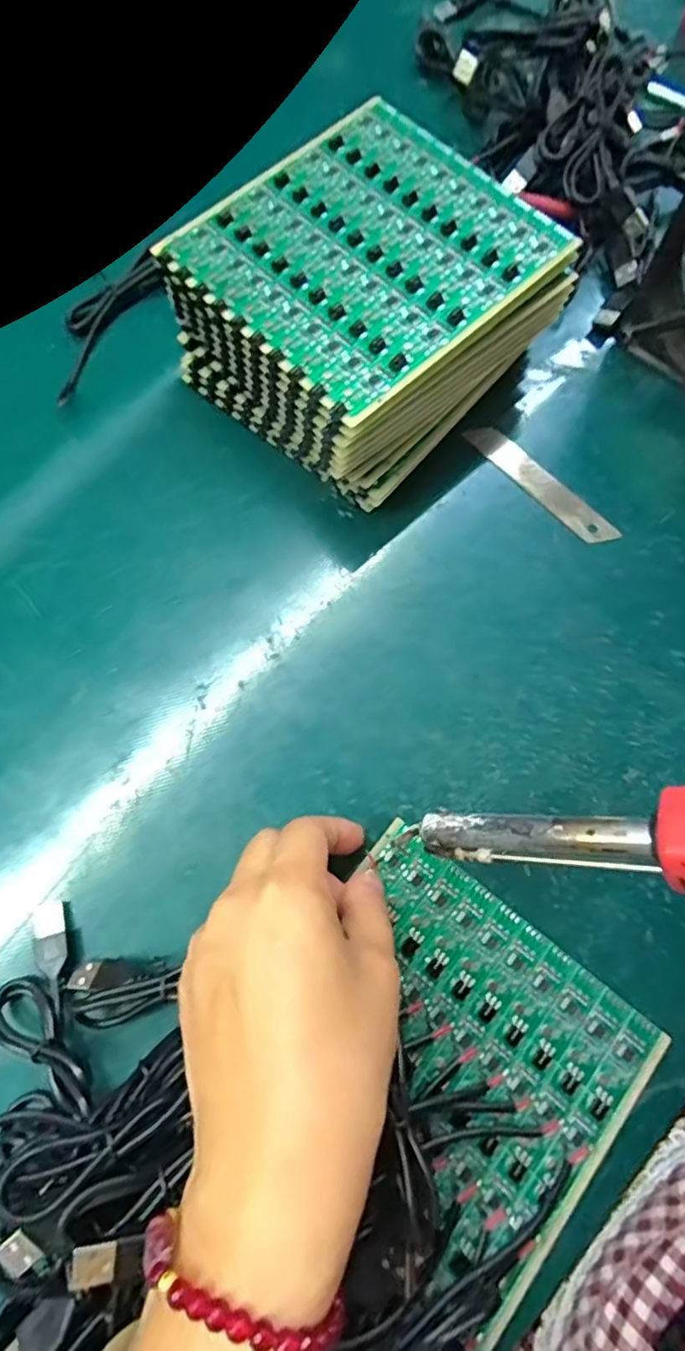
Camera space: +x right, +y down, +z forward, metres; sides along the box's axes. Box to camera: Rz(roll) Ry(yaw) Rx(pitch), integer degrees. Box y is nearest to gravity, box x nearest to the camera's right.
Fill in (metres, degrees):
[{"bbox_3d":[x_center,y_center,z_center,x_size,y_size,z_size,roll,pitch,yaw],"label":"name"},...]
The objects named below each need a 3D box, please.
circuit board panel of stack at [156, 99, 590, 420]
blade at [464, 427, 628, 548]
[{"bbox_3d":[0.012,-0.209,0.295,0.146,0.004,0.140,-42,78,-11],"label":"circuit board panel of stack"},{"bbox_3d":[0.110,-0.106,0.336,0.018,0.004,0.098,-43,78,-4],"label":"blade"}]

